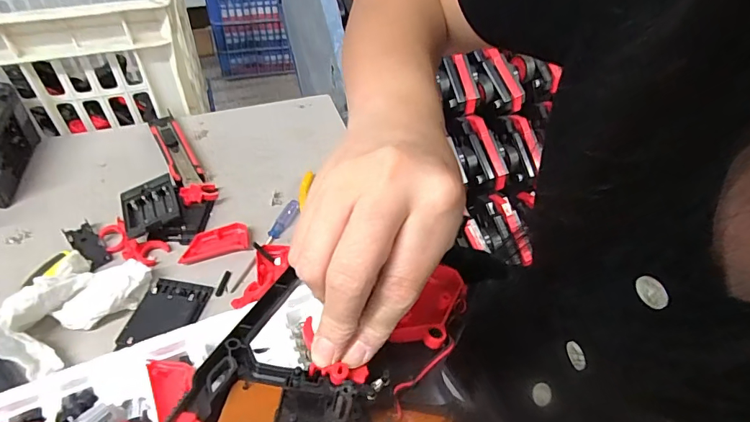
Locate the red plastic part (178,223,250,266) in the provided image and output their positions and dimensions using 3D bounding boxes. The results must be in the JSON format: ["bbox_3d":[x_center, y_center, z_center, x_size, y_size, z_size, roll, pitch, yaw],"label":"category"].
[{"bbox_3d":[-0.162,0.032,0.443,0.065,0.013,0.032,-12,47,-15],"label":"red plastic part"}]

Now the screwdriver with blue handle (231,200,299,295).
[{"bbox_3d":[-0.110,0.031,0.446,0.012,0.015,0.120,19,47,15],"label":"screwdriver with blue handle"}]

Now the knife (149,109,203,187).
[{"bbox_3d":[-0.250,-0.082,0.542,0.034,0.018,0.156,-22,51,-23],"label":"knife"}]

